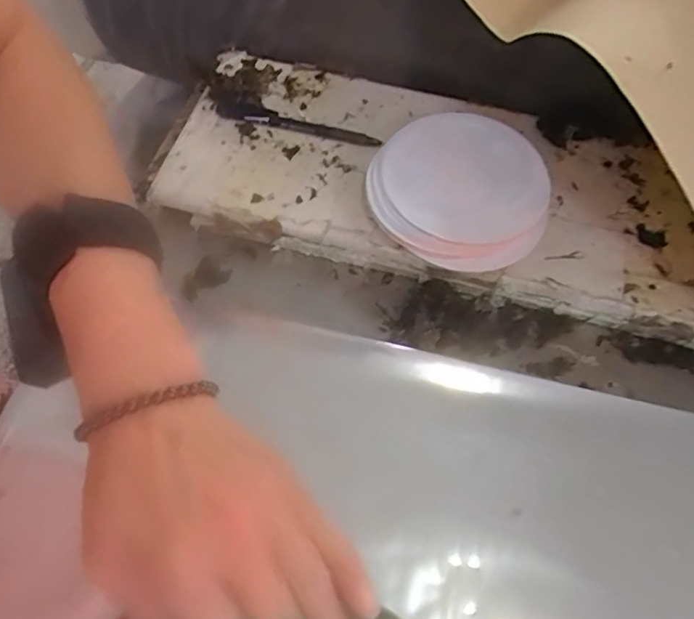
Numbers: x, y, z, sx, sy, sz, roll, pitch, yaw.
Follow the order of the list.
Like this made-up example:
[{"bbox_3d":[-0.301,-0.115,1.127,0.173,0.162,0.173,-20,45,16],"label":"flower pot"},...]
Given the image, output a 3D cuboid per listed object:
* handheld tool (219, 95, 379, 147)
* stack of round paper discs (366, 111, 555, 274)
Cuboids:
[{"bbox_3d":[-0.040,-0.151,0.470,0.135,0.008,0.021,12,61,4],"label":"handheld tool"},{"bbox_3d":[0.083,-0.090,0.429,0.125,0.026,0.124,21,62,9],"label":"stack of round paper discs"}]

